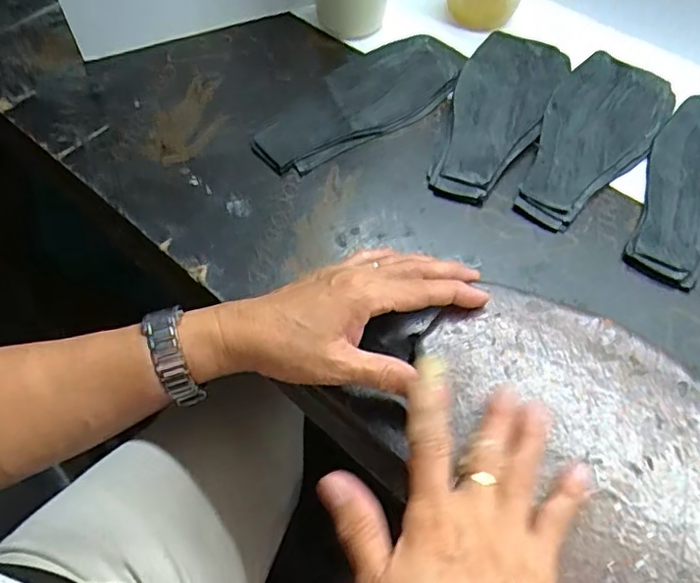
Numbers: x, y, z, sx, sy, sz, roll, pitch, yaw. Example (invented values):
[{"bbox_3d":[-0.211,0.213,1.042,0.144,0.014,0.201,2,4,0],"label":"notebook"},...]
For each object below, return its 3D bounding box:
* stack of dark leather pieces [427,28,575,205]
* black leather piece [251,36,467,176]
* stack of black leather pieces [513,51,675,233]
[{"bbox_3d":[0.120,-0.149,0.478,0.077,0.013,0.187,23,62,14],"label":"stack of dark leather pieces"},{"bbox_3d":[0.011,-0.159,0.483,0.193,0.012,0.081,-36,65,-19],"label":"black leather piece"},{"bbox_3d":[0.193,-0.125,0.464,0.083,0.008,0.187,31,64,17],"label":"stack of black leather pieces"}]

